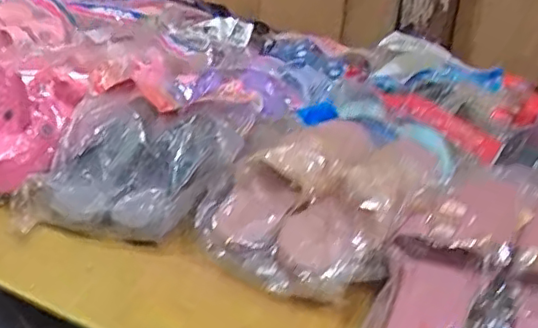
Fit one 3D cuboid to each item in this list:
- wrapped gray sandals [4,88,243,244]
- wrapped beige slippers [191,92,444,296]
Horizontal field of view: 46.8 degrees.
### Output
[{"bbox_3d":[-0.149,0.013,0.709,0.212,0.080,0.178,10,64,13],"label":"wrapped gray sandals"},{"bbox_3d":[0.063,0.023,0.671,0.199,0.125,0.257,22,30,28],"label":"wrapped beige slippers"}]

